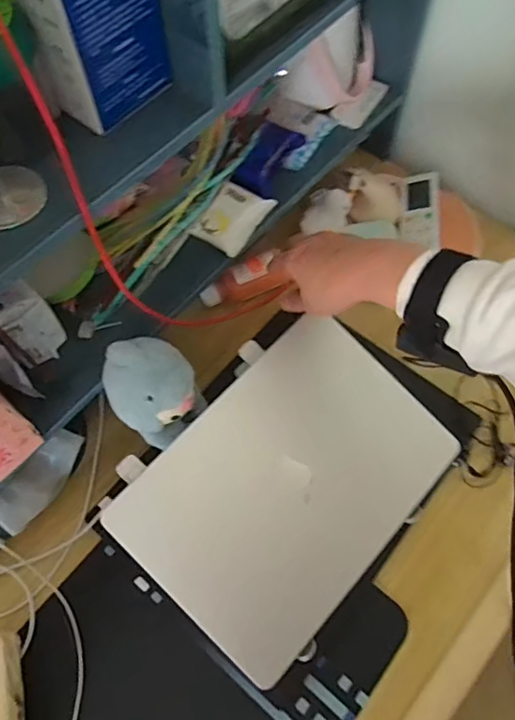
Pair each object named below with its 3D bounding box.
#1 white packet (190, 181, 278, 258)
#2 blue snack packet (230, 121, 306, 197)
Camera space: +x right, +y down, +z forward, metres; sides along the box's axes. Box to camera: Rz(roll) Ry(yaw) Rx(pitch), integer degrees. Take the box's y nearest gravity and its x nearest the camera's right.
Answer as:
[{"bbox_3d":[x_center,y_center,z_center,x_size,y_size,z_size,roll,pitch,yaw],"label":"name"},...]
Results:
[{"bbox_3d":[-0.026,-0.161,0.593,0.060,0.018,0.083,30,68,14],"label":"white packet"},{"bbox_3d":[0.014,-0.238,0.608,0.045,0.029,0.091,24,67,12],"label":"blue snack packet"}]

